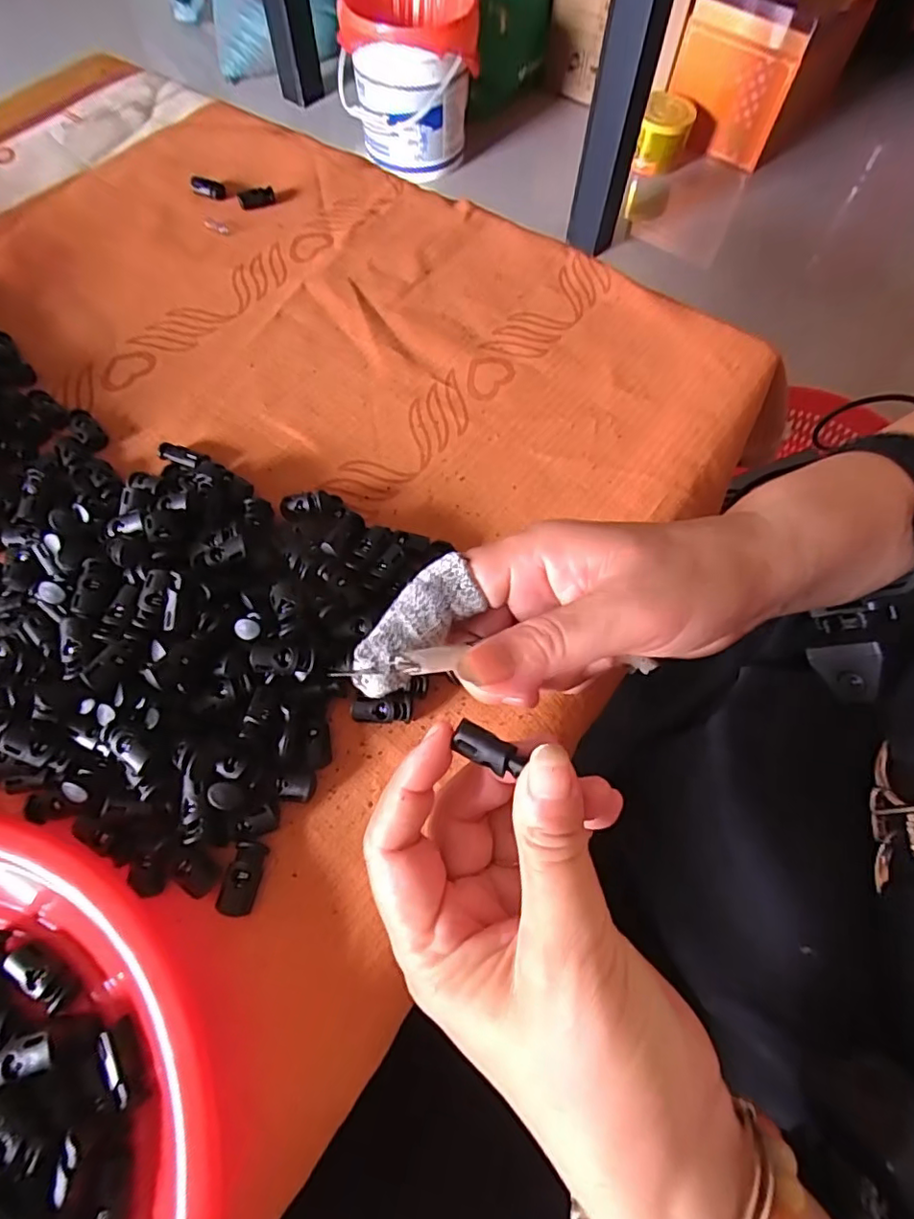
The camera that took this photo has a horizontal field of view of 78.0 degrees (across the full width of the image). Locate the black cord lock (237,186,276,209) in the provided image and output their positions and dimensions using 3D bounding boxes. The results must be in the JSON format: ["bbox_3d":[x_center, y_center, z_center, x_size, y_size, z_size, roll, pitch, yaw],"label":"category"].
[{"bbox_3d":[-0.151,-0.310,0.423,0.027,0.009,0.011,-20,67,-11],"label":"black cord lock"}]

